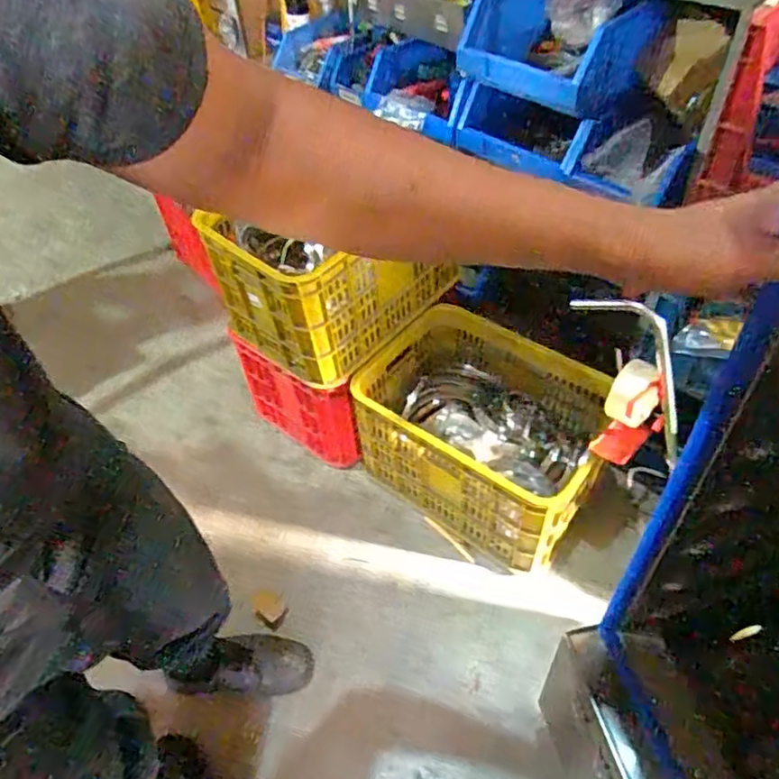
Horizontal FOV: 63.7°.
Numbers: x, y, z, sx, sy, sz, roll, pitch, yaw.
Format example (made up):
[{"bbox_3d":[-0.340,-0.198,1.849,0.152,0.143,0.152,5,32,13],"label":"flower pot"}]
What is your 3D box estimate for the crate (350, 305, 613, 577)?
[{"bbox_3d":[0.227,0.107,1.486,0.526,0.338,0.402,32,58,28],"label":"crate"}]

